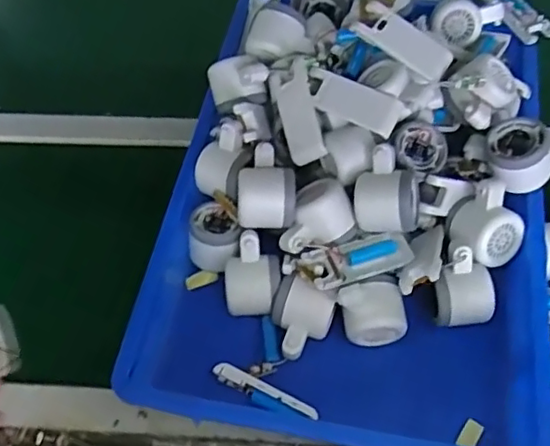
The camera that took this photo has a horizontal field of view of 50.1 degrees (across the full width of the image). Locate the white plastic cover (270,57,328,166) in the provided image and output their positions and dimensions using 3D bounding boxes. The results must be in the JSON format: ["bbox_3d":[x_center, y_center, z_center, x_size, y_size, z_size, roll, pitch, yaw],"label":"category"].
[{"bbox_3d":[0.024,-0.111,0.601,0.041,0.018,0.103,-17,79,21],"label":"white plastic cover"}]

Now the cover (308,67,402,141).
[{"bbox_3d":[0.076,-0.121,0.587,0.098,0.009,0.040,27,88,13],"label":"cover"}]

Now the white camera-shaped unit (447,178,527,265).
[{"bbox_3d":[0.210,0.000,0.584,0.066,0.055,0.077,19,97,-25],"label":"white camera-shaped unit"}]

